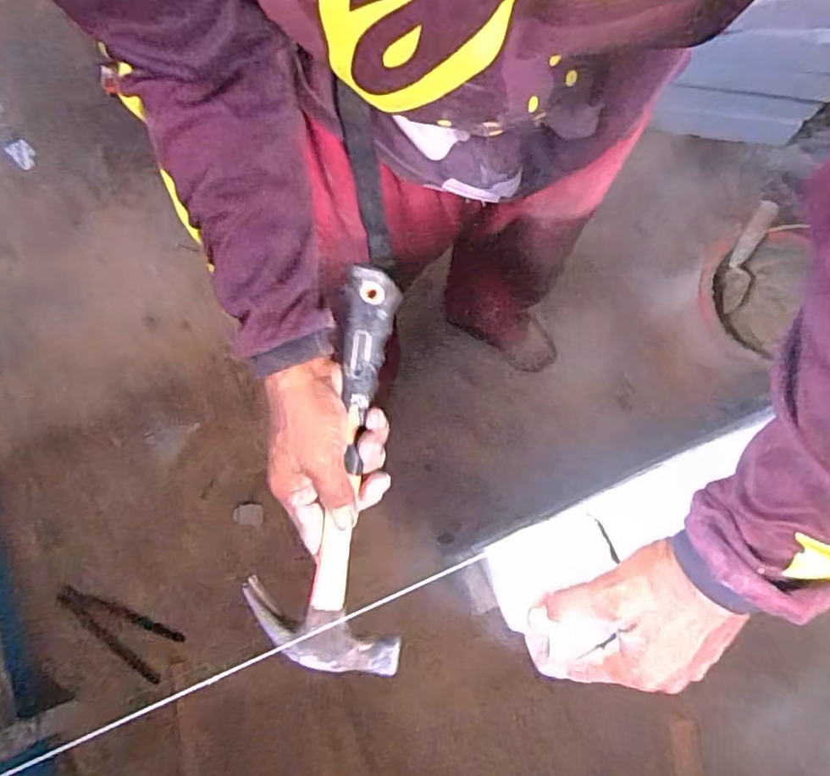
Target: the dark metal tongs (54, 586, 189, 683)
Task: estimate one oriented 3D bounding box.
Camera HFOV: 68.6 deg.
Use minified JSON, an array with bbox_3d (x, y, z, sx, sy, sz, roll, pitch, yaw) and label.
[{"bbox_3d":[-0.532,0.427,1.088,0.228,0.011,0.090,42,40,-15],"label":"dark metal tongs"}]

